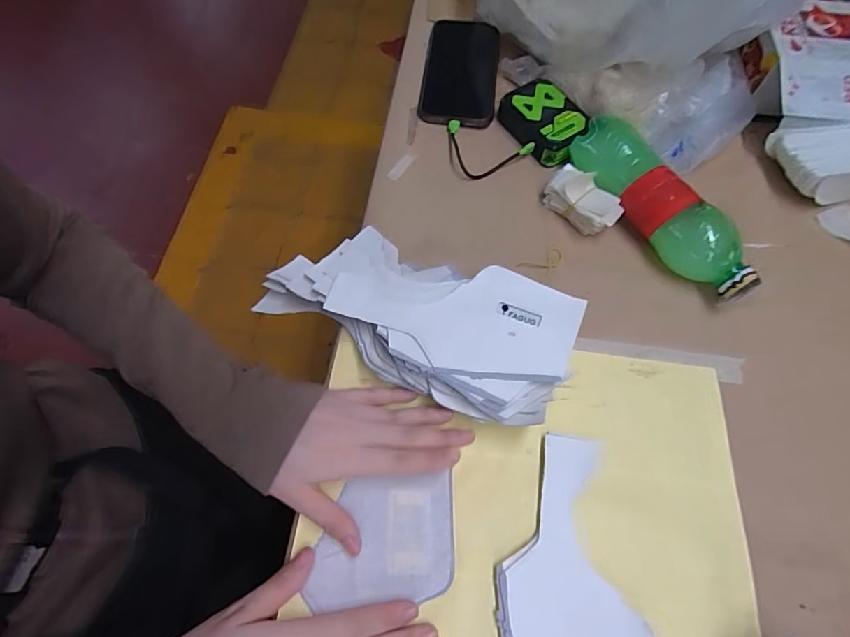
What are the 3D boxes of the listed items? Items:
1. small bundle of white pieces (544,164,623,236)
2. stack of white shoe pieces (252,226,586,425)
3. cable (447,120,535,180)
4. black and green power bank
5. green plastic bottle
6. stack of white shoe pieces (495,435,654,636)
[{"bbox_3d":[0.148,-0.110,0.436,0.070,0.041,0.038,35,68,14],"label":"small bundle of white pieces"},{"bbox_3d":[-0.008,-0.004,0.377,0.241,0.043,0.111,25,66,10],"label":"stack of white shoe pieces"},{"bbox_3d":[0.062,-0.185,0.481,0.074,0.014,0.074,-24,67,-13],"label":"cable"},{"bbox_3d":[0.123,-0.204,0.483,0.061,0.032,0.094,-25,67,-13],"label":"black and green power bank"},{"bbox_3d":[0.213,-0.101,0.427,0.057,0.058,0.208,-29,68,-15],"label":"green plastic bottle"},{"bbox_3d":[0.094,0.179,0.309,0.093,0.006,0.191,-2,64,-3],"label":"stack of white shoe pieces"}]

